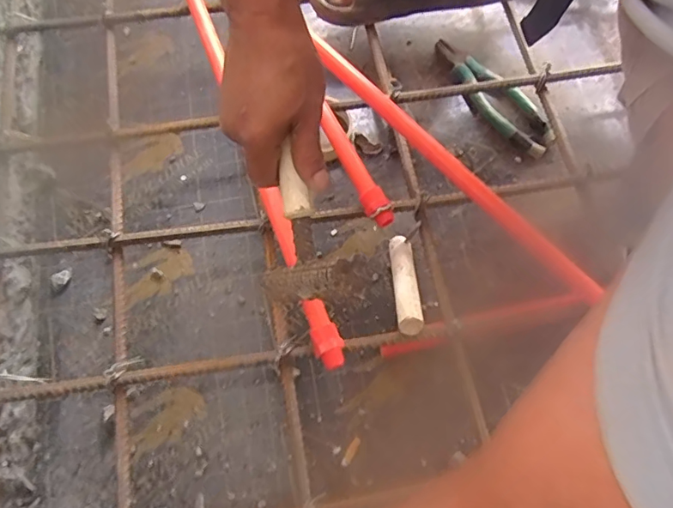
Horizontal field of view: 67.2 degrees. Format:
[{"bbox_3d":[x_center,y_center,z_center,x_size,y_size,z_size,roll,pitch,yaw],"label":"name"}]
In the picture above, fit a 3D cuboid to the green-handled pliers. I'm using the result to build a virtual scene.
[{"bbox_3d":[0.208,-0.216,0.669,0.060,0.019,0.208,-35,74,-11],"label":"green-handled pliers"}]

